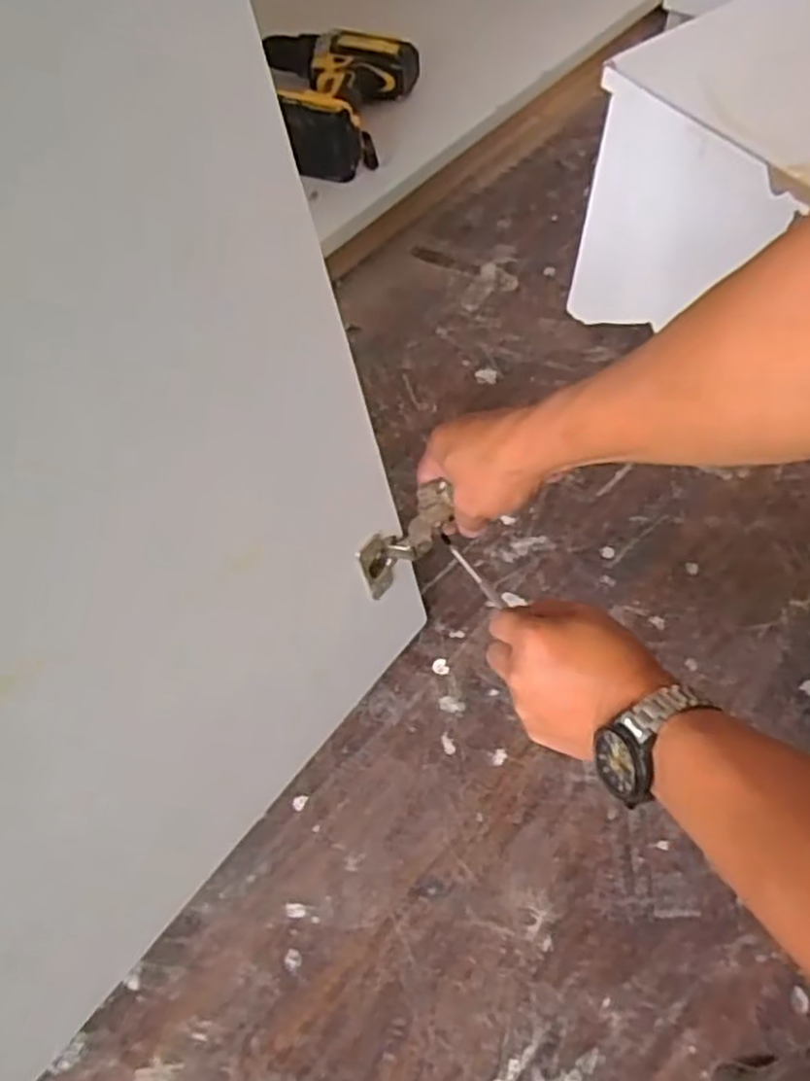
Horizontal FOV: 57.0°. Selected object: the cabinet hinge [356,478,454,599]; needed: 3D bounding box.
[{"bbox_3d":[0.003,-0.002,0.544,0.030,0.049,0.091,37,76,21],"label":"cabinet hinge"}]

